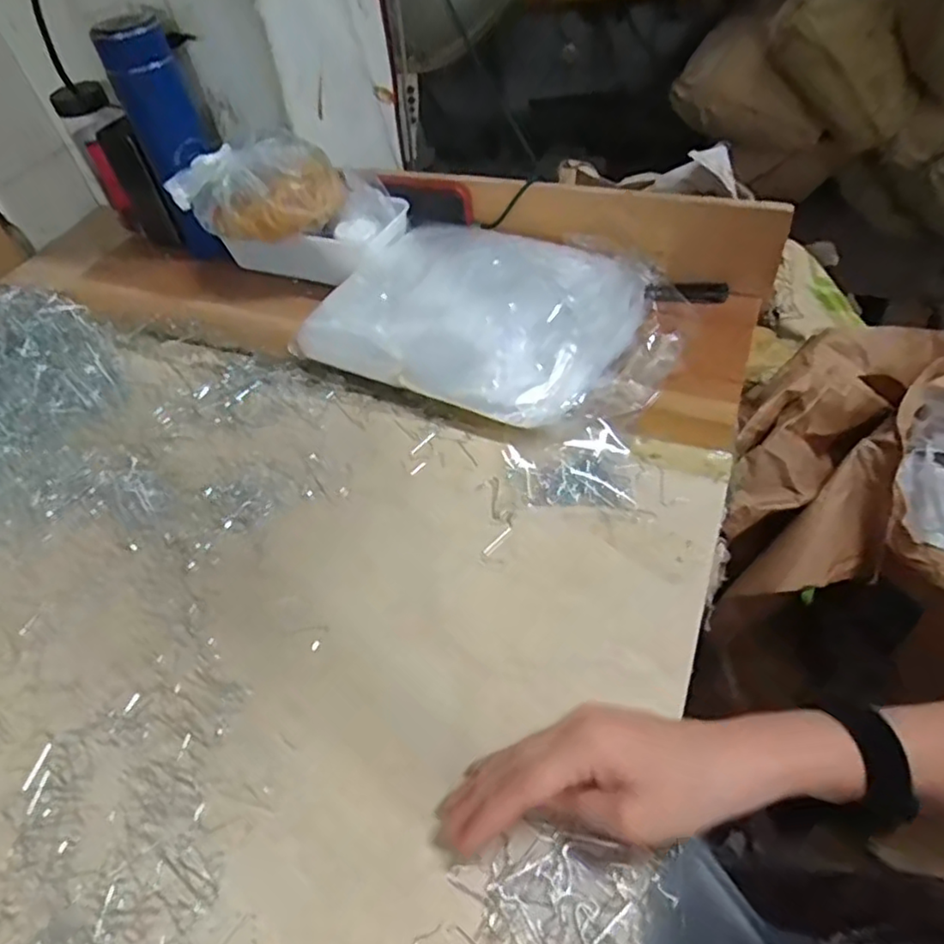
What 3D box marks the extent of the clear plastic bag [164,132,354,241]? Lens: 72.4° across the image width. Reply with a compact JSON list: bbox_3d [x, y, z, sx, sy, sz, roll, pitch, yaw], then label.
[{"bbox_3d":[-0.201,-0.277,0.624,0.146,0.070,0.082,3,51,9],"label":"clear plastic bag"}]

